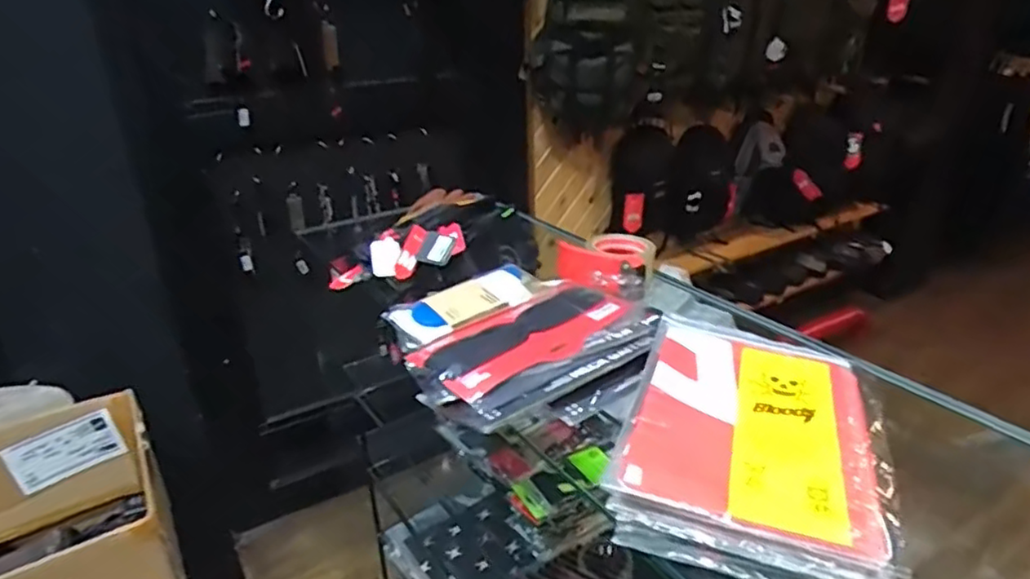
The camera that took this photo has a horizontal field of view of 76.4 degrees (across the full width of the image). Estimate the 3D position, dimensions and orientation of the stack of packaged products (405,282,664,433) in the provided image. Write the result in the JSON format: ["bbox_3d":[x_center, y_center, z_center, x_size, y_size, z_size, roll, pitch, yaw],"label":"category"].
[{"bbox_3d":[0.028,0.062,0.748,0.274,0.031,0.158,-23,35,-30],"label":"stack of packaged products"}]

